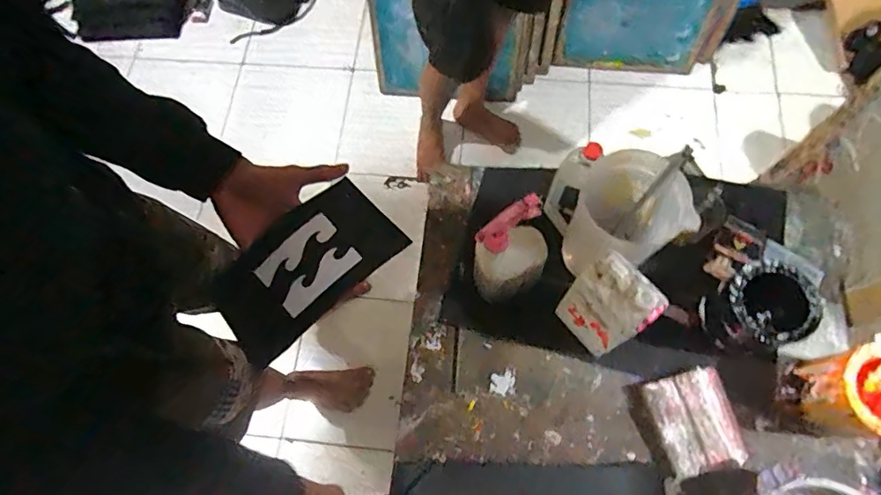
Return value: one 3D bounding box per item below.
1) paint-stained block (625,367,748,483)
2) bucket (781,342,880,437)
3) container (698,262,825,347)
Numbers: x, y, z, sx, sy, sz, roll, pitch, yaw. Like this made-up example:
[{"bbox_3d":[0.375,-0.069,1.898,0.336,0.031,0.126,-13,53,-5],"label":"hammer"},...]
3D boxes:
[{"bbox_3d":[0.349,0.249,0.719,0.124,0.026,0.133,-14,70,-3],"label":"paint-stained block"},{"bbox_3d":[0.549,0.193,0.672,0.121,0.132,0.108,-11,70,-2],"label":"bucket"},{"bbox_3d":[0.437,0.090,0.715,0.105,0.151,0.104,-1,70,2],"label":"container"}]

